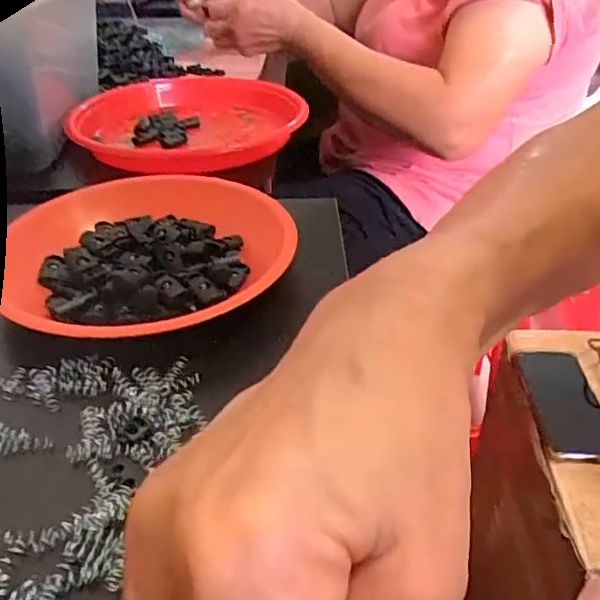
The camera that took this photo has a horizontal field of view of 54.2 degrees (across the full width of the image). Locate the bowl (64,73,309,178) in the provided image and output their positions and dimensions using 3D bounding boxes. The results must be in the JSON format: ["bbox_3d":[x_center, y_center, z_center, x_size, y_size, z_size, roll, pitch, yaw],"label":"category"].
[{"bbox_3d":[-0.116,-0.204,0.651,0.240,0.032,0.242,0,35,-1],"label":"bowl"}]

